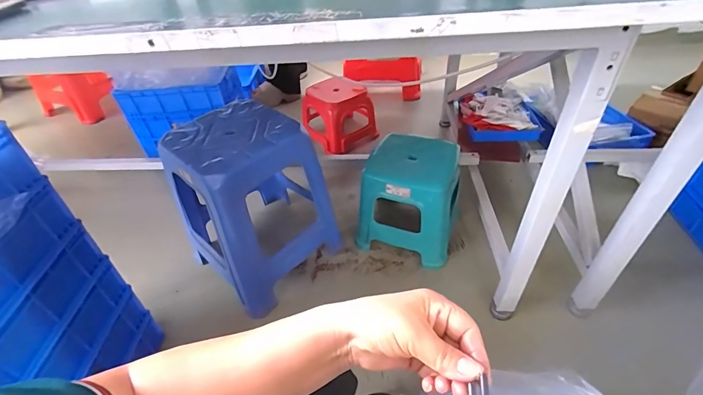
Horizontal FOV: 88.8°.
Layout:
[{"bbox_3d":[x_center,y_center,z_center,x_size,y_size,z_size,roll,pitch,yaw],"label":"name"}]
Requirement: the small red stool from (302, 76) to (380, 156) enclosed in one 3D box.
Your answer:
[{"bbox_3d":[-0.066,-0.353,1.481,0.241,0.243,0.248,-27,46,-23],"label":"small red stool"}]

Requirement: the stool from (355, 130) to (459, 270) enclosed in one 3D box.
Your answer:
[{"bbox_3d":[0.176,0.008,1.054,0.270,0.291,0.227,11,44,16],"label":"stool"}]

